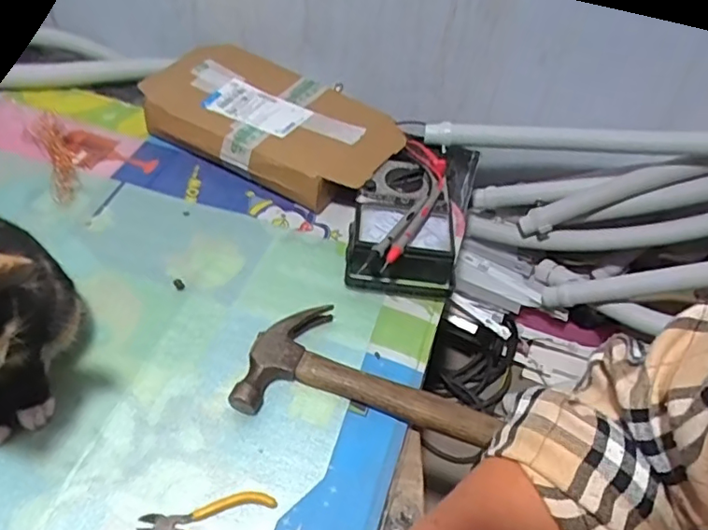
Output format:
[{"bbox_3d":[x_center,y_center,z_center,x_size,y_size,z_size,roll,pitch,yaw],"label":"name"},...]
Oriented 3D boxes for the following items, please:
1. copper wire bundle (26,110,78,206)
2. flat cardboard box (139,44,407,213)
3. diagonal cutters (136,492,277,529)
[{"bbox_3d":[-0.365,-0.136,0.715,0.041,0.029,0.145,-22,55,-22],"label":"copper wire bundle"},{"bbox_3d":[-0.106,-0.188,0.767,0.324,0.058,0.187,26,52,16],"label":"flat cardboard box"},{"bbox_3d":[-0.116,0.209,0.459,0.103,0.007,0.058,2,50,-4],"label":"diagonal cutters"}]

